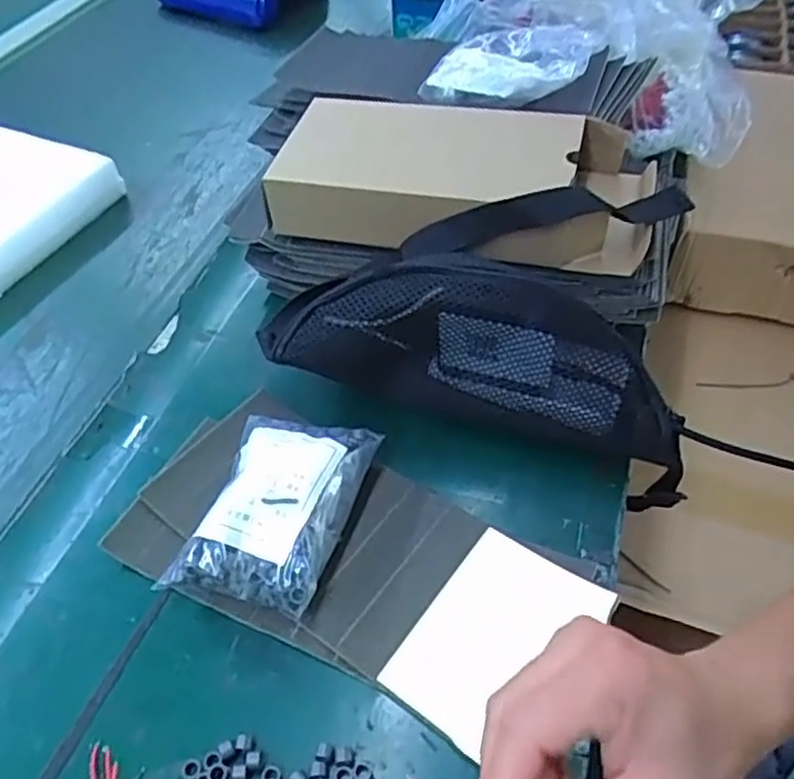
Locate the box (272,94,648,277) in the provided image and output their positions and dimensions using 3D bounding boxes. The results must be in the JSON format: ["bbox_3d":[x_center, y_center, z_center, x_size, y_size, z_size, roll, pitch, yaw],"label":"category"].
[{"bbox_3d":[0.057,-0.174,0.588,0.302,0.065,0.142,13,52,11],"label":"box"}]

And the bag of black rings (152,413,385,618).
[{"bbox_3d":[-0.080,0.075,0.464,0.098,0.051,0.136,14,51,15],"label":"bag of black rings"}]

